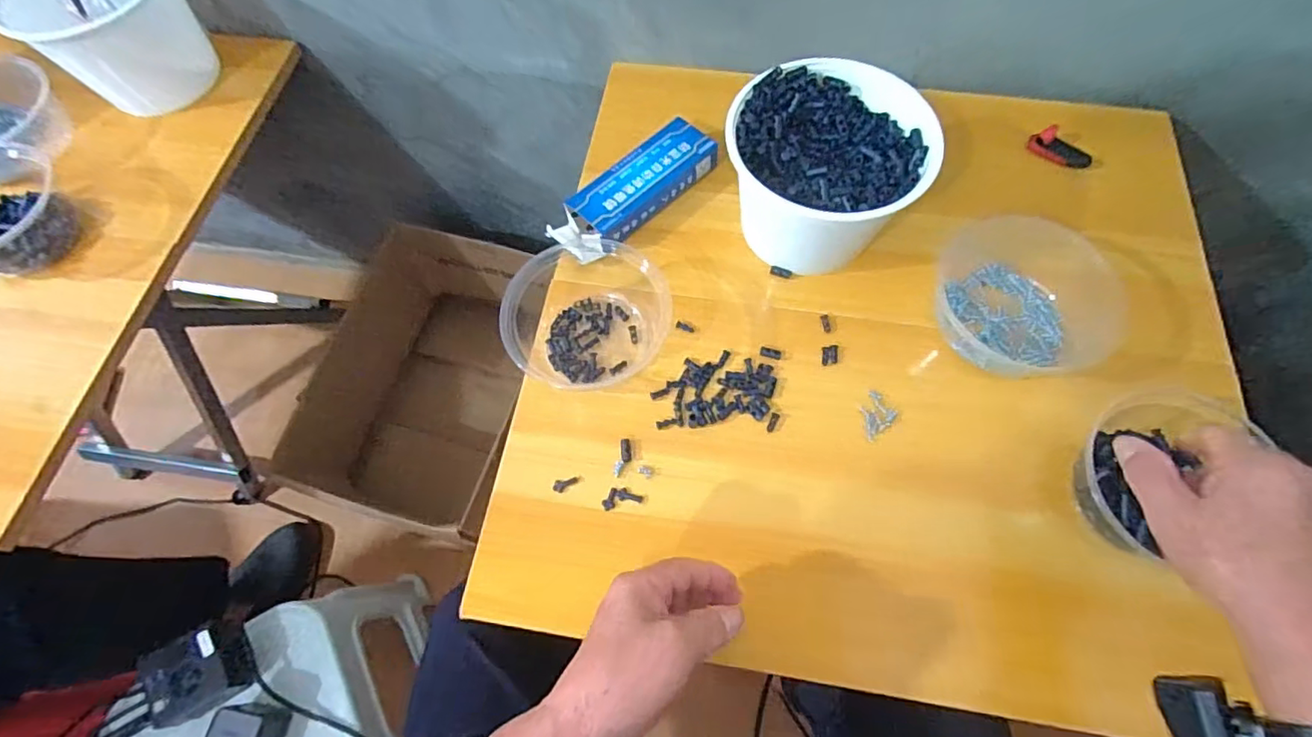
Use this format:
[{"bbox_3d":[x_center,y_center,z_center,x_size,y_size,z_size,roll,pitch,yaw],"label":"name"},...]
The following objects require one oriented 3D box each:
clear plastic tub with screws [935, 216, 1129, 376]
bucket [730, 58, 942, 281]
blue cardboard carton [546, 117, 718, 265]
[{"bbox_3d":[0.308,-0.066,0.484,0.134,0.046,0.134,0,66,0],"label":"clear plastic tub with screws"},{"bbox_3d":[0.145,-0.175,0.505,0.157,0.099,0.135,22,68,10],"label":"bucket"},{"bbox_3d":[-0.022,-0.169,0.558,0.174,0.033,0.057,-41,72,-16],"label":"blue cardboard carton"}]

